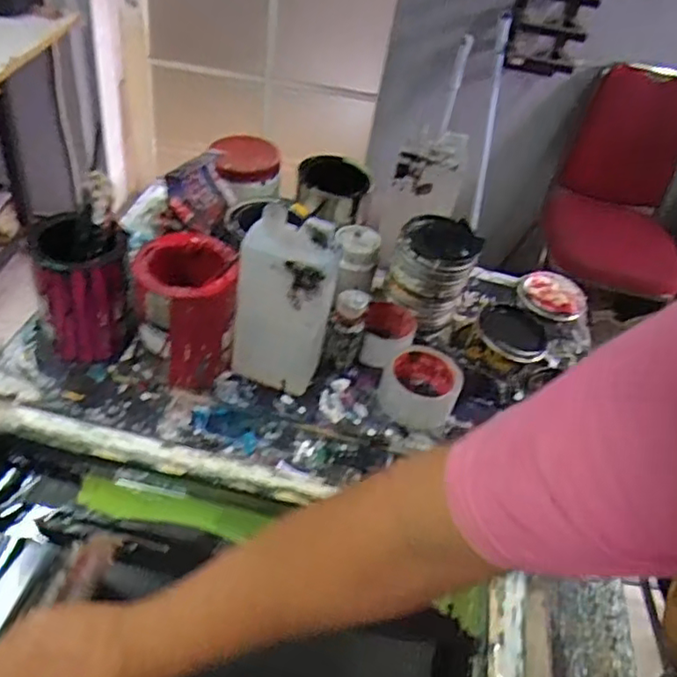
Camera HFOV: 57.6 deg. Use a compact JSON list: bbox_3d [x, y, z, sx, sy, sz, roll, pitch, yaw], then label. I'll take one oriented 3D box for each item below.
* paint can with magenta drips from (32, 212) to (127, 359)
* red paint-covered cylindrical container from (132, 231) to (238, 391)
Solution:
[{"bbox_3d":[-0.299,-0.061,0.730,0.094,0.148,0.109,-6,45,-19],"label":"paint can with magenta drips"},{"bbox_3d":[-0.167,-0.030,0.707,0.098,0.164,0.101,7,42,-6],"label":"red paint-covered cylindrical container"}]

